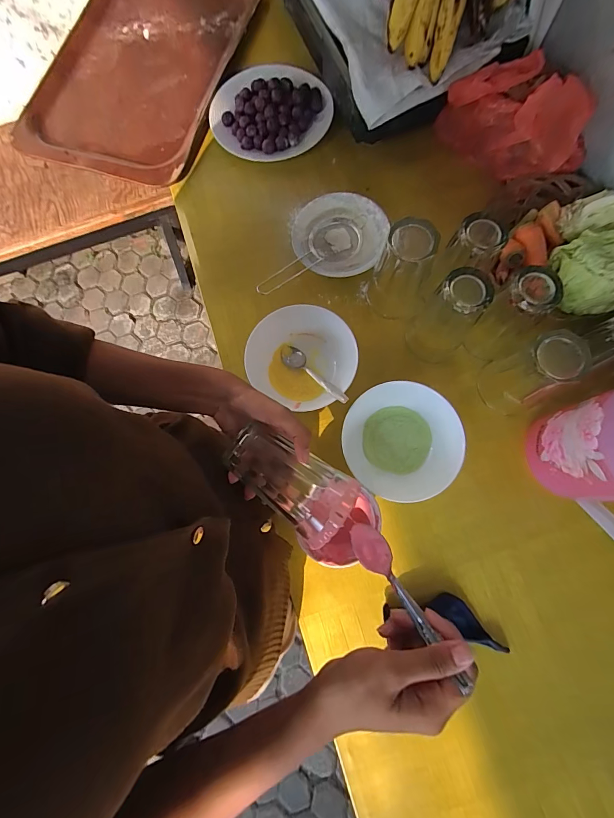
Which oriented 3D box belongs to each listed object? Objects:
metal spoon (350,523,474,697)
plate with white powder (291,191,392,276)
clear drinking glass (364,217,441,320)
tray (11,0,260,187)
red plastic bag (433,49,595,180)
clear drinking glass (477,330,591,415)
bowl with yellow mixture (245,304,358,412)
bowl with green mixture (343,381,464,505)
[{"bbox_3d":[0.077,0.150,0.289,0.028,0.008,0.135,-32,47,-6],"label":"metal spoon"},{"bbox_3d":[0.048,-0.251,0.543,0.133,0.035,0.131,0,77,1],"label":"plate with white powder"},{"bbox_3d":[0.126,-0.180,0.489,0.076,0.131,0.066,20,79,6],"label":"clear drinking glass"},{"bbox_3d":[-0.304,-0.631,0.652,0.337,0.045,0.493,15,78,5],"label":"tray"},{"bbox_3d":[0.295,-0.407,0.508,0.197,0.120,0.075,40,82,12],"label":"red plastic bag"},{"bbox_3d":[0.273,-0.046,0.446,0.067,0.125,0.067,-29,78,-5],"label":"clear drinking glass"},{"bbox_3d":[-0.006,-0.072,0.494,0.146,0.055,0.127,33,80,8],"label":"bowl with yellow mixture"},{"bbox_3d":[0.122,0.034,0.464,0.136,0.060,0.160,35,80,8],"label":"bowl with green mixture"}]

